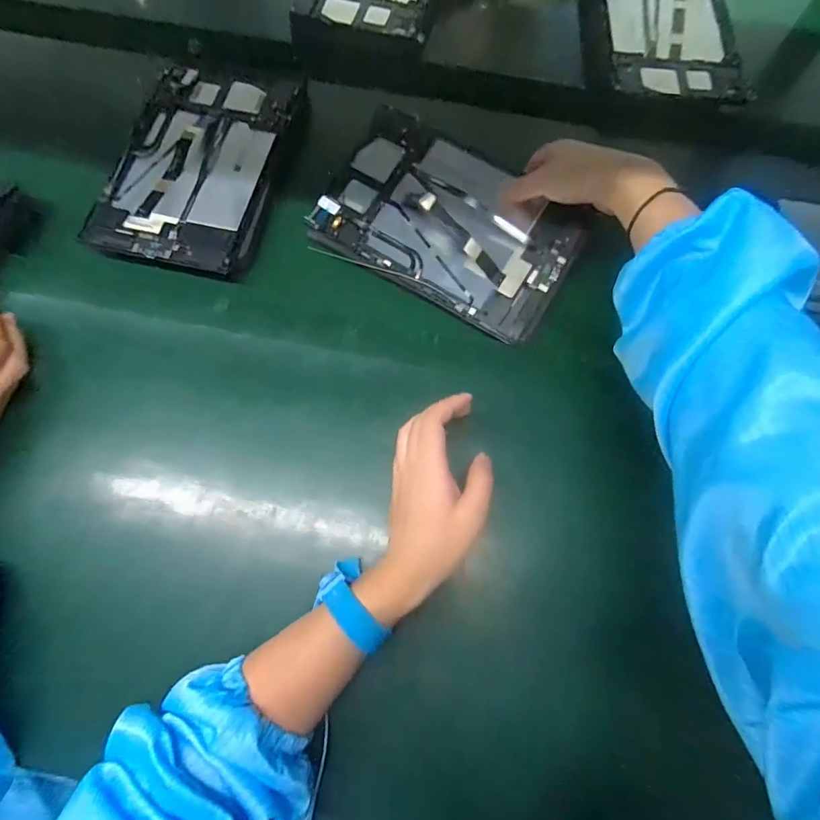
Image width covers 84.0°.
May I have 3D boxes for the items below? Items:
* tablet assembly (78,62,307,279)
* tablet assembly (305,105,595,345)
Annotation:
[{"bbox_3d":[-0.211,-0.252,0.462,0.166,0.014,0.244,11,72,1],"label":"tablet assembly"},{"bbox_3d":[0.036,-0.182,0.438,0.241,0.017,0.158,27,85,8],"label":"tablet assembly"}]

